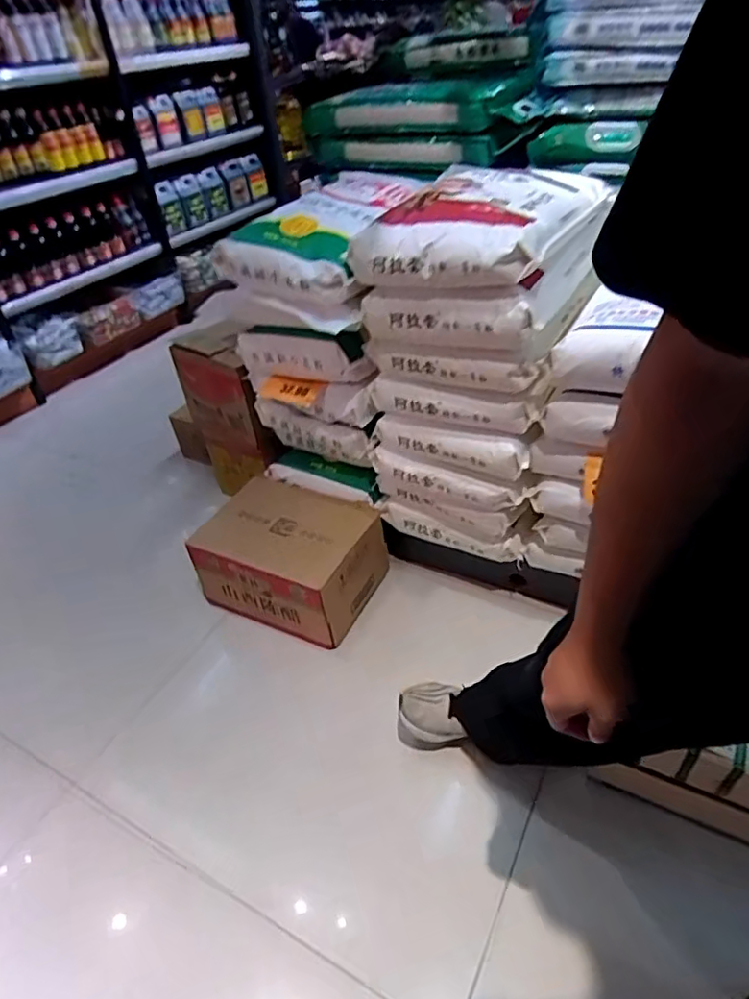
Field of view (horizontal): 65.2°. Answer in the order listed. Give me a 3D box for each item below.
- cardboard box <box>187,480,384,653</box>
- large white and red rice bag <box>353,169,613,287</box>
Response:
[{"bbox_3d":[-0.196,0.138,1.422,0.405,0.211,0.297,16,43,25],"label":"cardboard box"},{"bbox_3d":[0.212,-0.515,1.074,0.310,0.099,0.454,19,44,28],"label":"large white and red rice bag"}]

